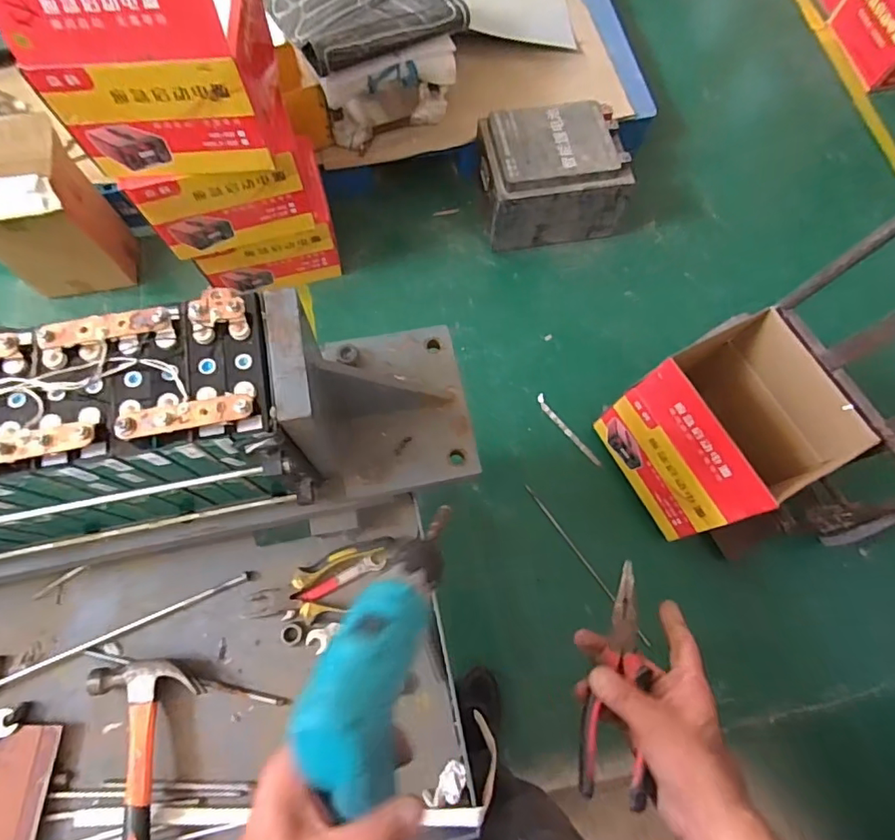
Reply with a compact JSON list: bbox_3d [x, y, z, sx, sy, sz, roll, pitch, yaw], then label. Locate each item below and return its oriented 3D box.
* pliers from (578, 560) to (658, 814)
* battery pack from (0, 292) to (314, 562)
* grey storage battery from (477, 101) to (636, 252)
[{"bbox_3d":[0.155,0.216,0.458,0.052,0.029,0.196,20,55,3],"label":"pliers"},{"bbox_3d":[-0.410,0.027,0.525,0.534,0.218,0.160,-11,73,-5],"label":"battery pack"},{"bbox_3d":[0.304,-0.710,1.572,0.403,0.291,0.275,-5,72,-4],"label":"grey storage battery"}]

